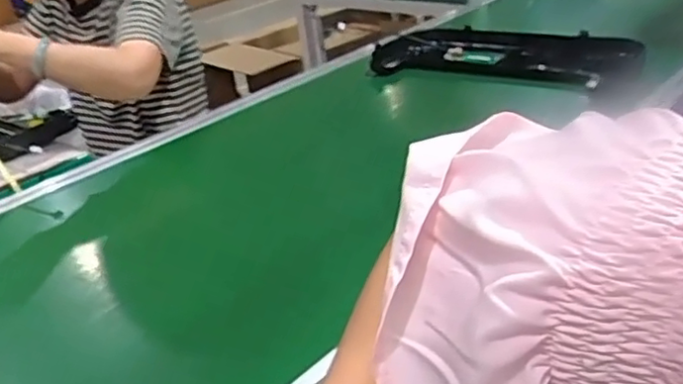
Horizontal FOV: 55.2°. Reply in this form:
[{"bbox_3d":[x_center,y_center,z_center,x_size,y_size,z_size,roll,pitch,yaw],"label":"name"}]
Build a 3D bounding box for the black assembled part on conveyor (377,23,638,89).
[{"bbox_3d":[0.309,-0.269,1.262,0.471,0.041,0.203,10,32,30],"label":"black assembled part on conveyor"}]

